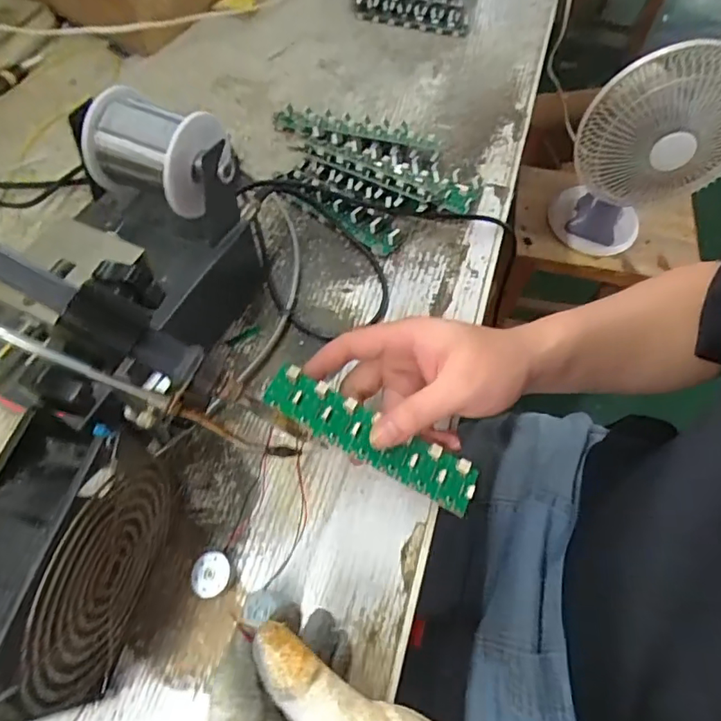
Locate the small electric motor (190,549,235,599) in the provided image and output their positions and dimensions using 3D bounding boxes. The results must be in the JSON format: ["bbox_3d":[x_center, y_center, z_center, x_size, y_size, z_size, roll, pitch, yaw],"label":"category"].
[{"bbox_3d":[-0.088,0.128,0.298,0.022,0.014,0.025,-10,62,-8],"label":"small electric motor"}]

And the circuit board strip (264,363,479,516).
[{"bbox_3d":[0.007,0.046,0.300,0.138,0.008,0.030,30,64,-1],"label":"circuit board strip"}]

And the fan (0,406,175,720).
[{"bbox_3d":[-0.142,0.101,0.245,0.045,0.115,0.127,13,61,5],"label":"fan"}]

